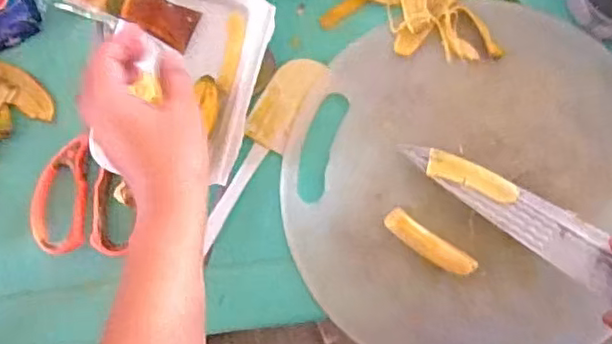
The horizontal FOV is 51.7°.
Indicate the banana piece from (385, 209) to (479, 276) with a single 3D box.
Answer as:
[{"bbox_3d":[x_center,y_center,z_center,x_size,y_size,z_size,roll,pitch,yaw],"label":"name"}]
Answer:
[{"bbox_3d":[0.096,0.056,0.492,0.075,0.033,0.019,36,92,6],"label":"banana piece"}]

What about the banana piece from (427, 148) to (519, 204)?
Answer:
[{"bbox_3d":[0.127,0.004,0.480,0.071,0.004,0.022,23,71,18],"label":"banana piece"}]

